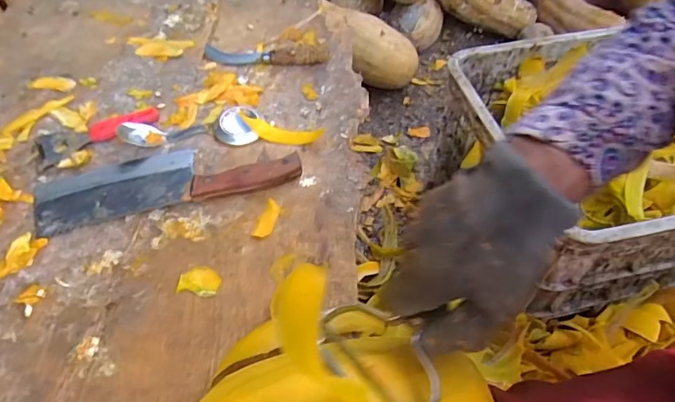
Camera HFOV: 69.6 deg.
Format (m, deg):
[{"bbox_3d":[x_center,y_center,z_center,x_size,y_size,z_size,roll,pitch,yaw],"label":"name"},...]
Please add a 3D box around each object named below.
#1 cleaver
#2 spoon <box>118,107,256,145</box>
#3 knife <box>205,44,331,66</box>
[{"bbox_3d":[-0.195,-0.033,0.558,0.289,0.030,0.088,-11,55,-12],"label":"cleaver"},{"bbox_3d":[-0.184,-0.097,0.611,0.162,0.025,0.054,-2,54,-5],"label":"spoon"},{"bbox_3d":[-0.104,-0.216,0.701,0.180,0.034,0.042,3,53,-2],"label":"knife"}]

